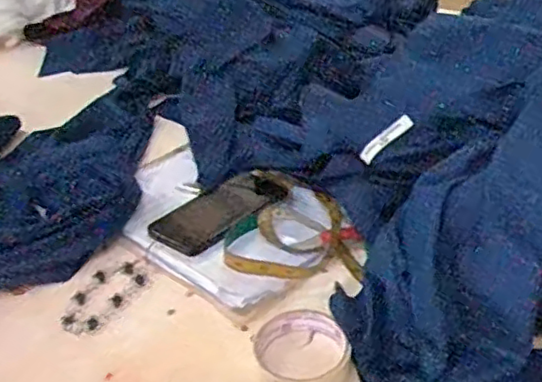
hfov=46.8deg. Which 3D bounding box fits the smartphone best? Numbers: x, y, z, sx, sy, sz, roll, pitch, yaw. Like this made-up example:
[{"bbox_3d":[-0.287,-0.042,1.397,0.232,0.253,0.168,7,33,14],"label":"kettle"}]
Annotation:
[{"bbox_3d":[-0.062,0.020,0.718,0.163,0.011,0.087,-29,39,-35],"label":"smartphone"}]

